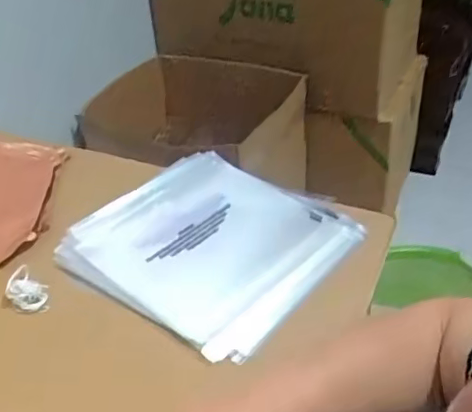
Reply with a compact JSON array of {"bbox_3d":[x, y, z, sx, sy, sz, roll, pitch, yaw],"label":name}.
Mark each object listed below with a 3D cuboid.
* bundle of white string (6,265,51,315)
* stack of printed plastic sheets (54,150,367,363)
[{"bbox_3d":[-0.195,0.077,0.546,0.033,0.016,0.058,-27,43,-27],"label":"bundle of white string"},{"bbox_3d":[-0.024,0.033,0.588,0.237,0.025,0.220,24,45,32],"label":"stack of printed plastic sheets"}]

